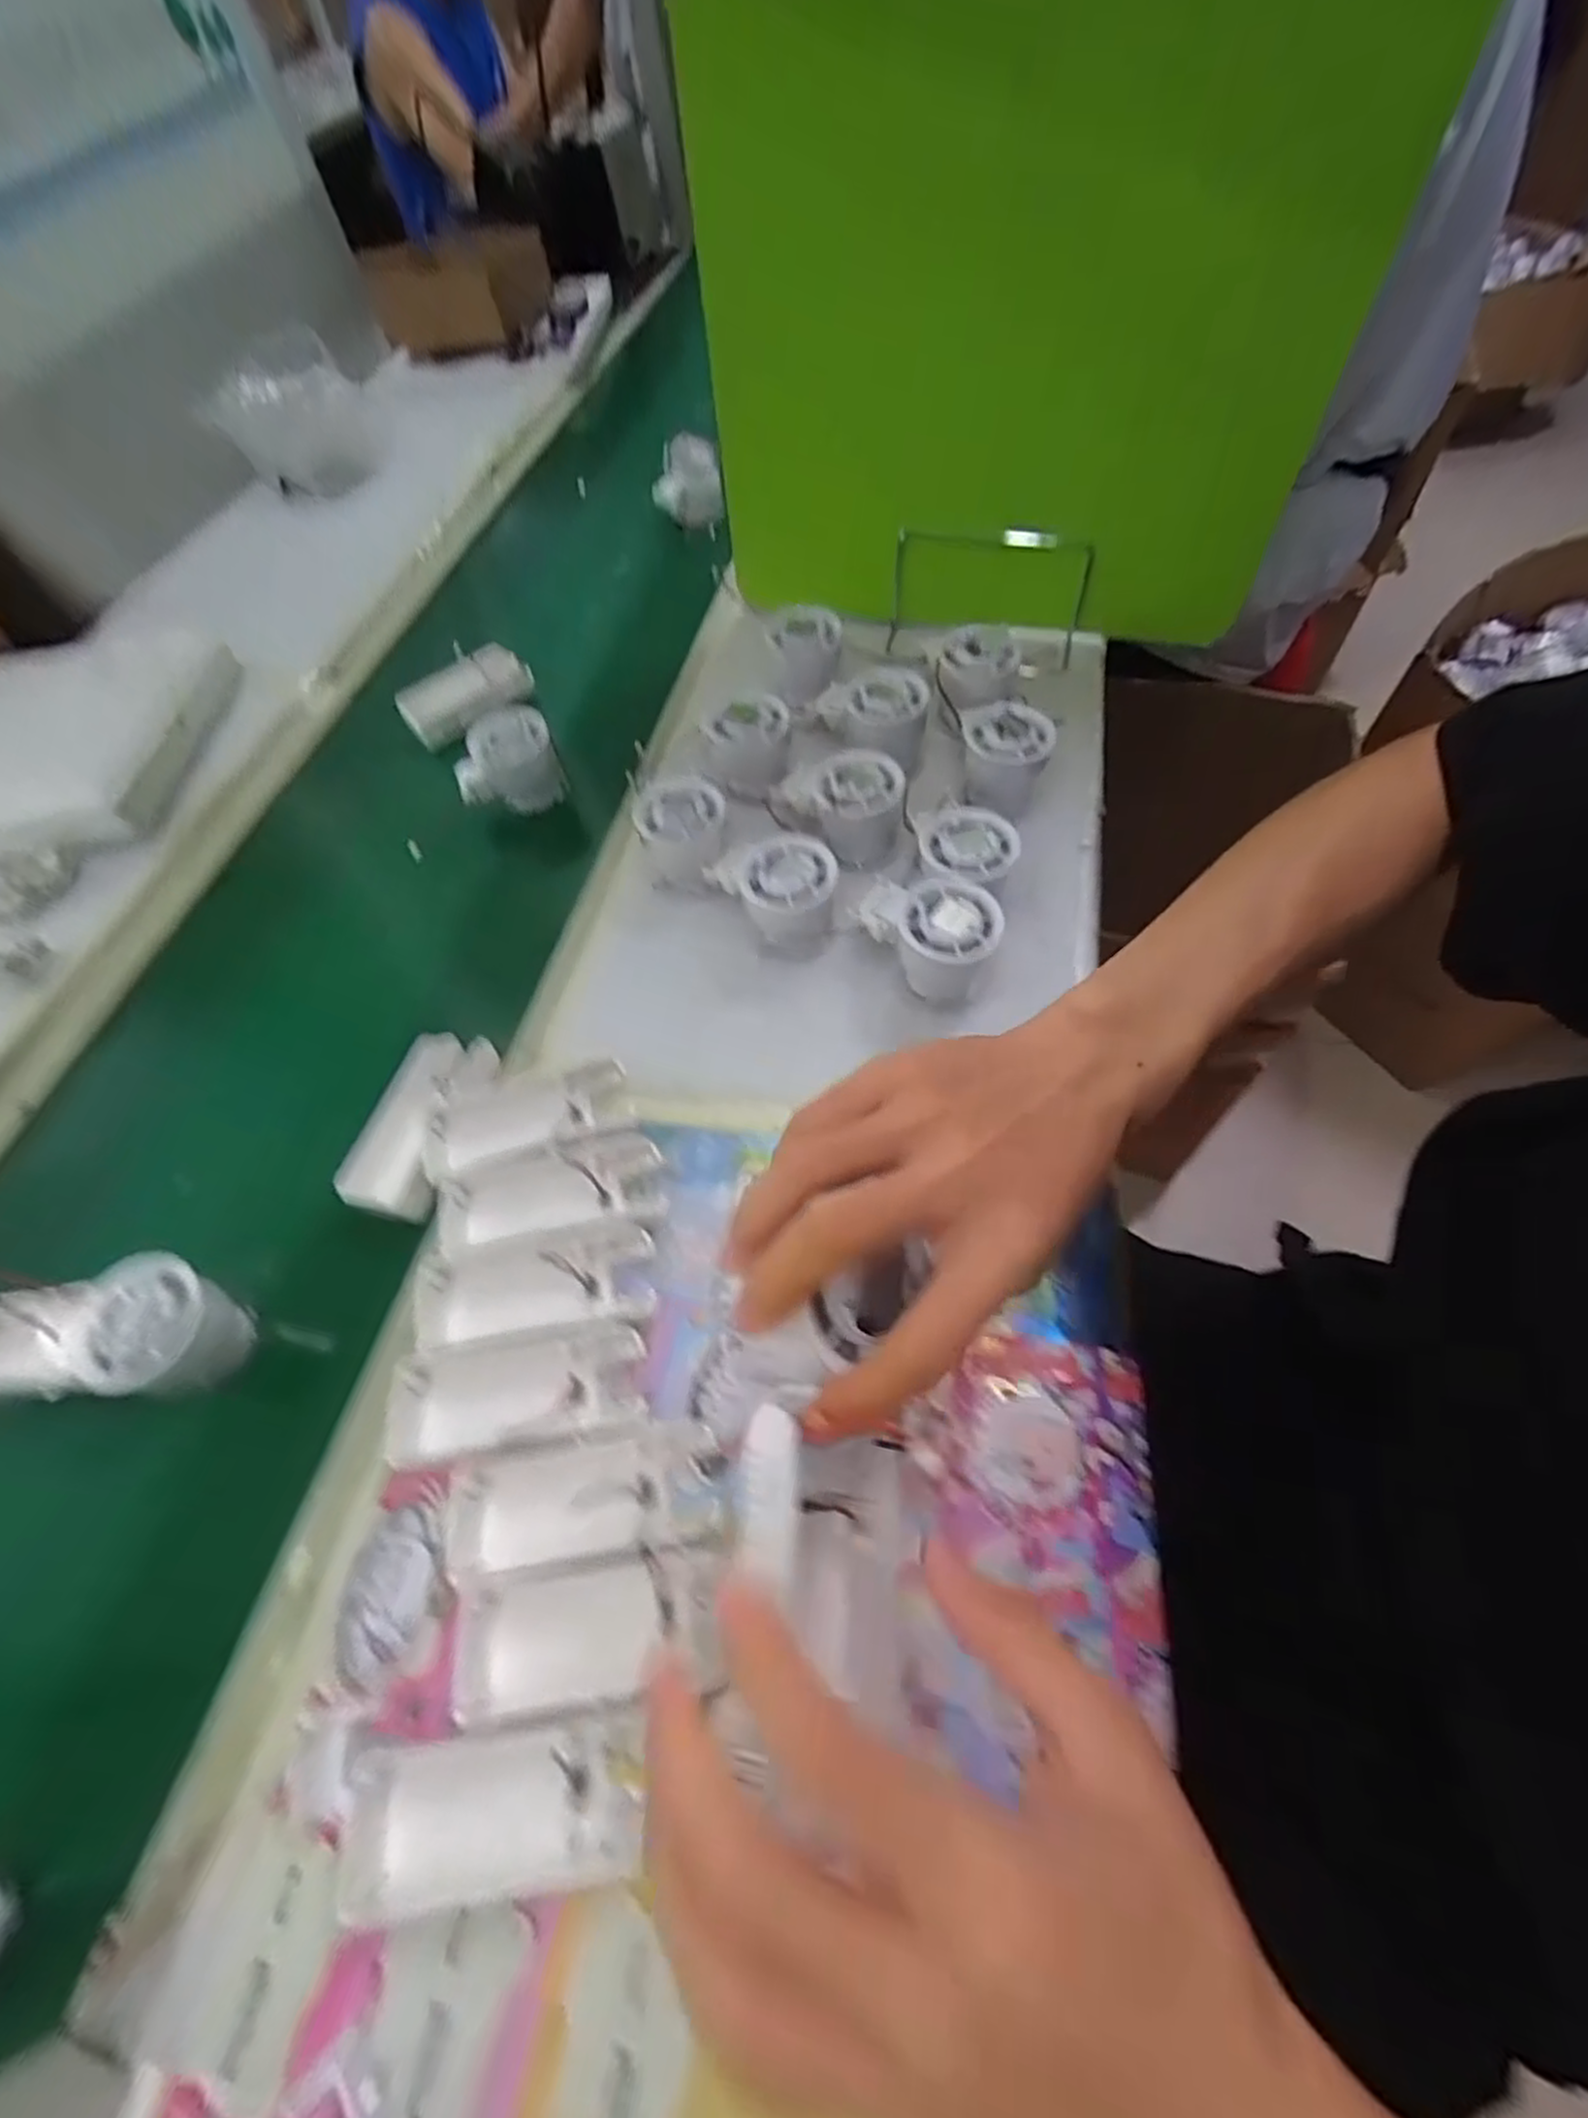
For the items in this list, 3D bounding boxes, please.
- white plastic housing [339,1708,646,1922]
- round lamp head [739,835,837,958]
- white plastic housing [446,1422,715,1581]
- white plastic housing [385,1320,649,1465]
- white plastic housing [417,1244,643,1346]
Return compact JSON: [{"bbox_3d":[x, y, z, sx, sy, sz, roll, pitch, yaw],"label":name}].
[{"bbox_3d":[-0.105,0.272,0.283,0.101,0.028,0.045,-7,59,-1],"label":"white plastic housing"},{"bbox_3d":[-0.001,-0.097,0.480,0.059,0.054,0.066,-7,58,2],"label":"round lamp head"},{"bbox_3d":[-0.088,0.188,0.332,0.109,0.026,0.046,-7,59,-1],"label":"white plastic housing"},{"bbox_3d":[-0.127,0.154,0.357,0.112,0.028,0.047,-9,59,-2],"label":"white plastic housing"},{"bbox_3d":[-0.126,0.110,0.376,0.111,0.031,0.047,-10,58,0],"label":"white plastic housing"}]

